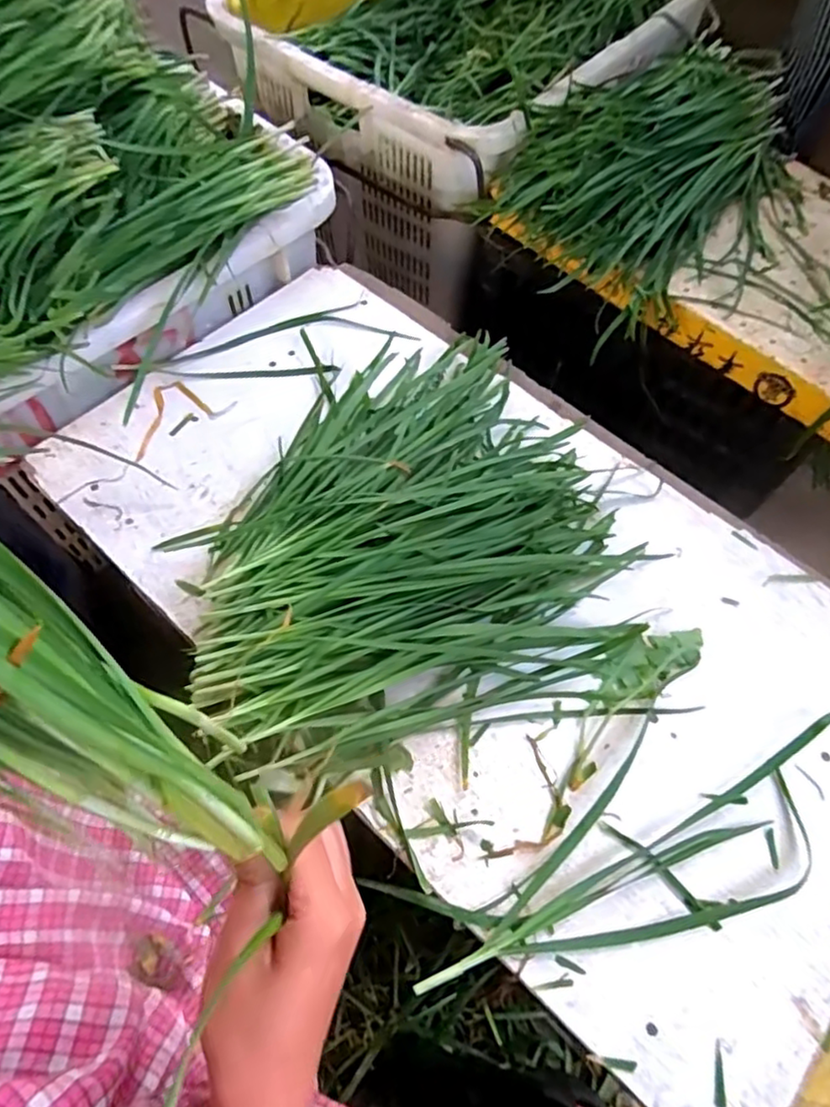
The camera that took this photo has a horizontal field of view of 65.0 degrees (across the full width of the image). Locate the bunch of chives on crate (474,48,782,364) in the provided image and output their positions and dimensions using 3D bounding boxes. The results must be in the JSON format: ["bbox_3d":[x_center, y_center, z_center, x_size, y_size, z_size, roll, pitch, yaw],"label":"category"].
[{"bbox_3d":[0.270,-0.445,0.746,0.256,0.068,0.380,41,69,18],"label":"bunch of chives on crate"}]

